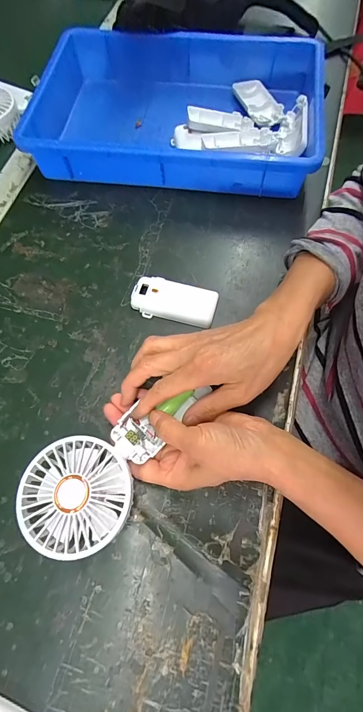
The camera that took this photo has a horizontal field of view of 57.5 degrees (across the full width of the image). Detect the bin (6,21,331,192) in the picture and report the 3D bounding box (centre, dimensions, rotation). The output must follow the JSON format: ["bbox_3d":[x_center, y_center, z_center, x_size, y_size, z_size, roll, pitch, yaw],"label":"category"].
[{"bbox_3d":[-0.003,-0.329,0.440,0.344,0.063,0.242,8,68,5],"label":"bin"}]

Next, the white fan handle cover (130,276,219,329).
[{"bbox_3d":[-0.008,-0.061,0.367,0.093,0.016,0.045,15,69,7],"label":"white fan handle cover"}]

